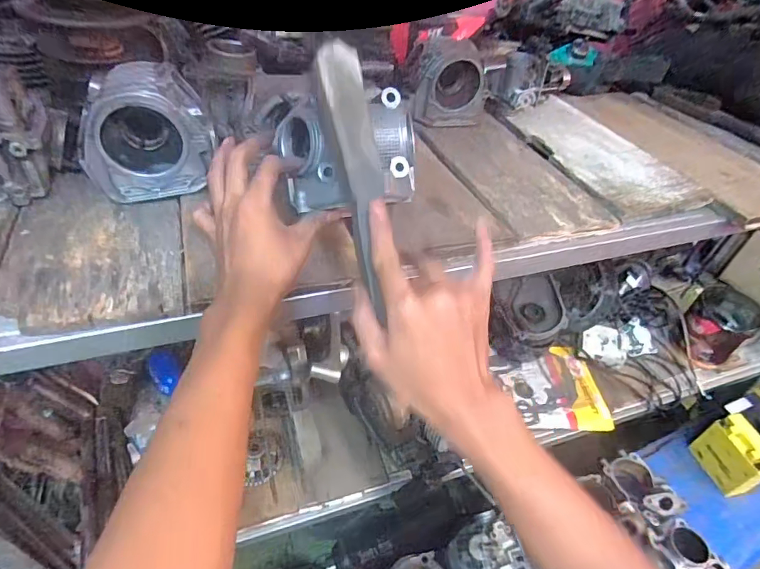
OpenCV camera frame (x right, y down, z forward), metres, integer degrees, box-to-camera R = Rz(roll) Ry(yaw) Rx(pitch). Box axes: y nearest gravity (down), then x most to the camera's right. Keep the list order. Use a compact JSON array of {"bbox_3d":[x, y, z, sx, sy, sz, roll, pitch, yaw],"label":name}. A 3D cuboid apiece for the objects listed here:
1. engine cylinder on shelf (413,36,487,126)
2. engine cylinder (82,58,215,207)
[{"bbox_3d":[0.109,-0.323,0.737,0.126,0.103,0.087,-1,45,-9],"label":"engine cylinder on shelf"},{"bbox_3d":[-0.251,-0.167,0.499,0.128,0.104,0.101,-7,46,-15],"label":"engine cylinder"}]

